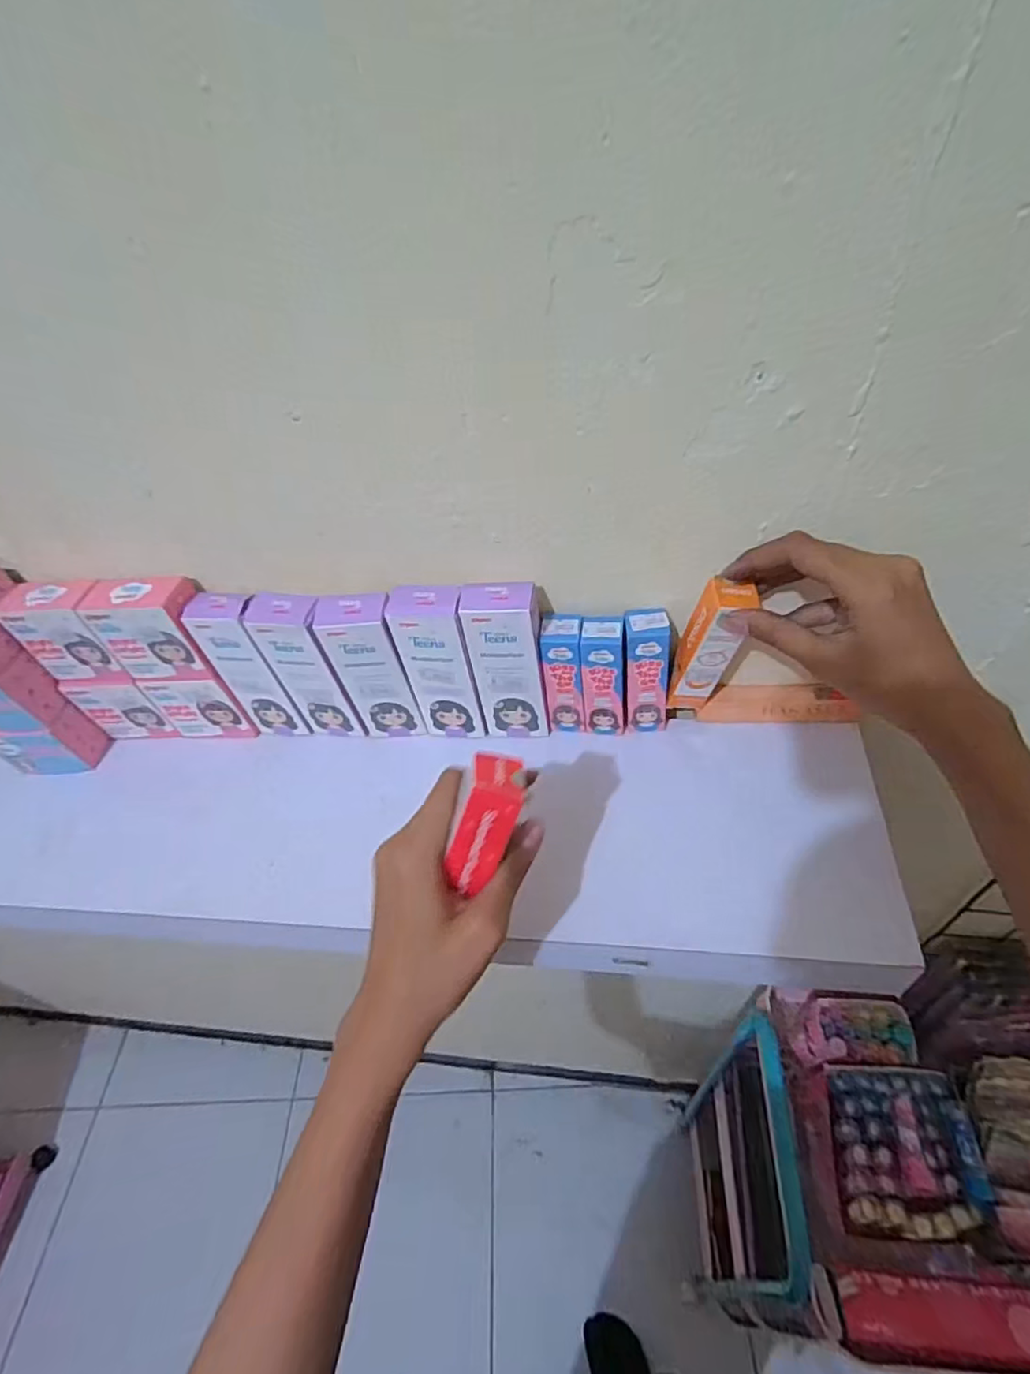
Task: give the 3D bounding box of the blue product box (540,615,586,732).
[{"bbox_3d":[0.031,-0.007,0.390,0.025,0.081,0.024,0,46,7],"label":"blue product box"}]

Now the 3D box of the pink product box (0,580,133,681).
[{"bbox_3d":[-0.290,-0.037,0.406,0.063,0.061,0.030,2,47,8],"label":"pink product box"}]

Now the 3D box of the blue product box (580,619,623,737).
[{"bbox_3d":[0.054,-0.006,0.385,0.026,0.080,0.025,0,46,7],"label":"blue product box"}]

